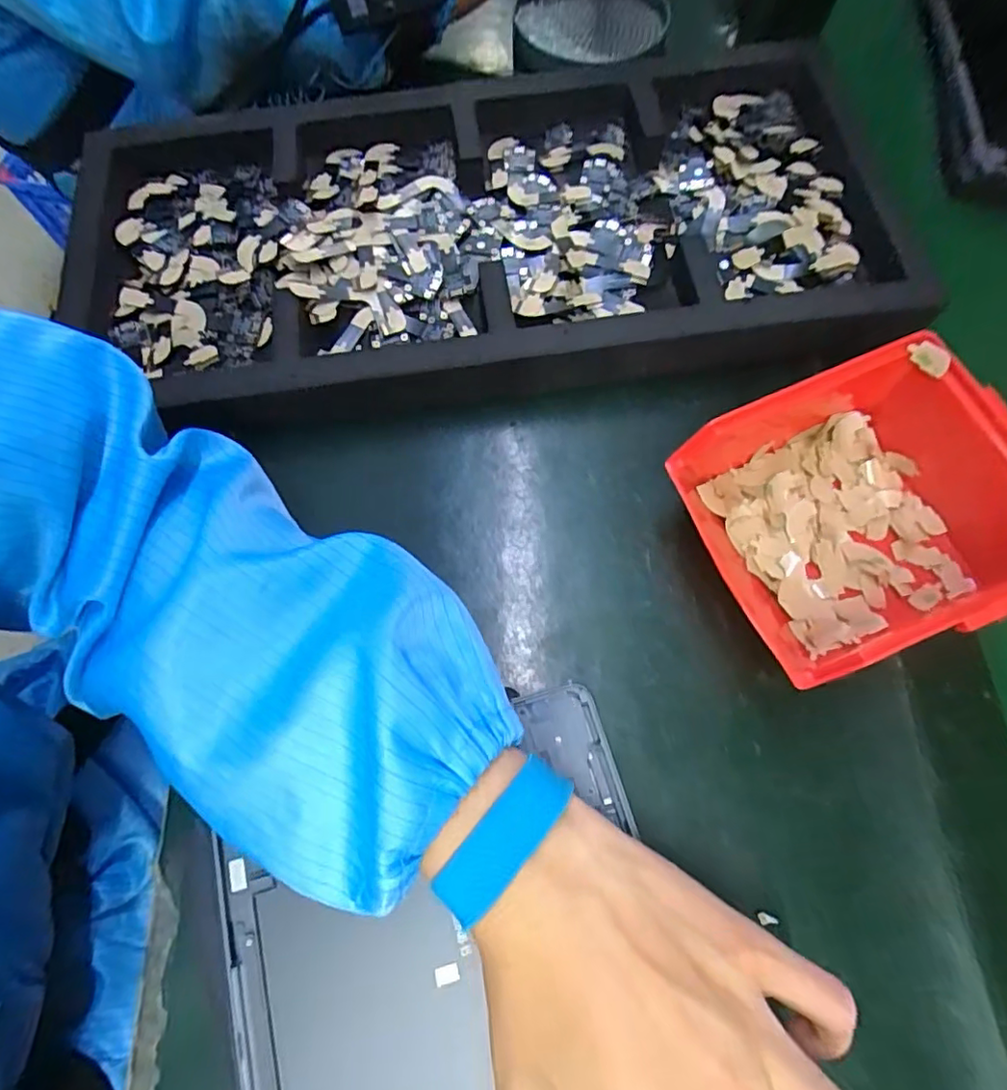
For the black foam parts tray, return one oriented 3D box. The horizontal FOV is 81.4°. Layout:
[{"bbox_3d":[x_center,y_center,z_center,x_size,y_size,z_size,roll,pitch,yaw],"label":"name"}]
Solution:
[{"bbox_3d":[-0.025,-0.190,0.365,0.476,0.049,0.229,-6,70,-4],"label":"black foam parts tray"}]

